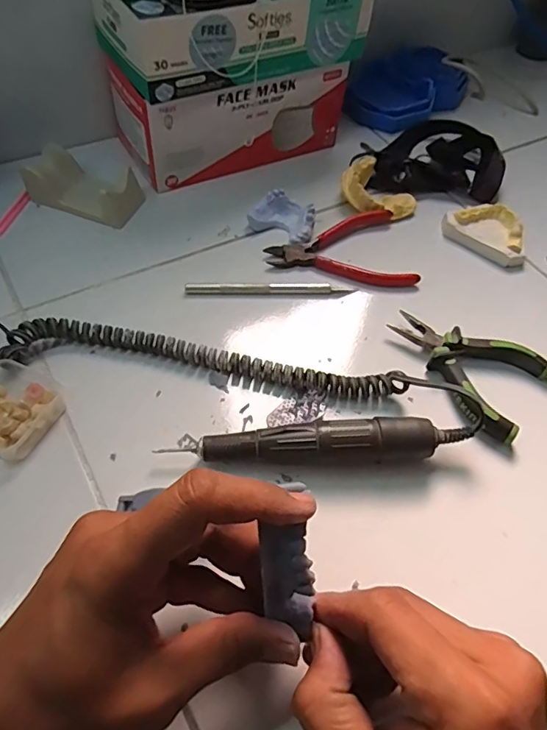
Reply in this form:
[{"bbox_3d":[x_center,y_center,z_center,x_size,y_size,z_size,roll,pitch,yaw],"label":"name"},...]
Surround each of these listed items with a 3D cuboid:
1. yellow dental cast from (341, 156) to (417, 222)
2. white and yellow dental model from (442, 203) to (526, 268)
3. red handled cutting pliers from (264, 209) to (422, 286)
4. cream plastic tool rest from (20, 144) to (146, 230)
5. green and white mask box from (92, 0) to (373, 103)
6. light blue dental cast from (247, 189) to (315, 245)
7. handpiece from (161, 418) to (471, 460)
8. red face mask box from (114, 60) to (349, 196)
[{"bbox_3d":[0.100,-0.164,0.485,0.072,0.026,0.063,15,55,6],"label":"yellow dental cast"},{"bbox_3d":[0.196,-0.123,0.466,0.076,0.024,0.047,35,59,19],"label":"white and yellow dental model"},{"bbox_3d":[0.057,-0.096,0.442,0.121,0.010,0.084,-8,56,-11],"label":"red handled cutting pliers"},{"bbox_3d":[-0.173,-0.163,0.467,0.097,0.030,0.065,20,55,9],"label":"cream plastic tool rest"},{"bbox_3d":[-0.035,-0.300,0.439,0.216,0.064,0.110,-24,60,-21],"label":"green and white mask box"},{"bbox_3d":[0.012,-0.131,0.455,0.056,0.019,0.039,31,57,16],"label":"light blue dental cast"},{"bbox_3d":[0.031,0.049,0.324,0.181,0.029,0.021,1,54,-5],"label":"handpiece"},{"bbox_3d":[-0.049,-0.252,0.495,0.208,0.074,0.110,-27,61,-22],"label":"red face mask box"}]

